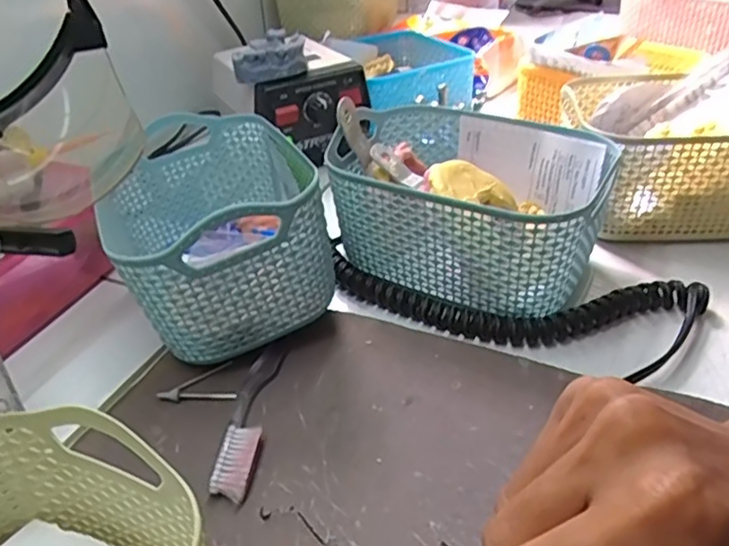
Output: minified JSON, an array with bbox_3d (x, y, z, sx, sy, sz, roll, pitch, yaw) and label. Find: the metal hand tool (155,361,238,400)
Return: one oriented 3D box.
[{"bbox_3d":[-0.091,0.062,0.340,0.040,0.004,0.029,-10,37,-11],"label":"metal hand tool"}]

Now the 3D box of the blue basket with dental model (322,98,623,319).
[{"bbox_3d":[0.064,-0.042,0.410,0.168,0.081,0.119,21,42,28],"label":"blue basket with dental model"}]

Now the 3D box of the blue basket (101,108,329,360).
[{"bbox_3d":[-0.095,-0.031,0.390,0.117,0.095,0.175,-12,37,-13],"label":"blue basket"}]

